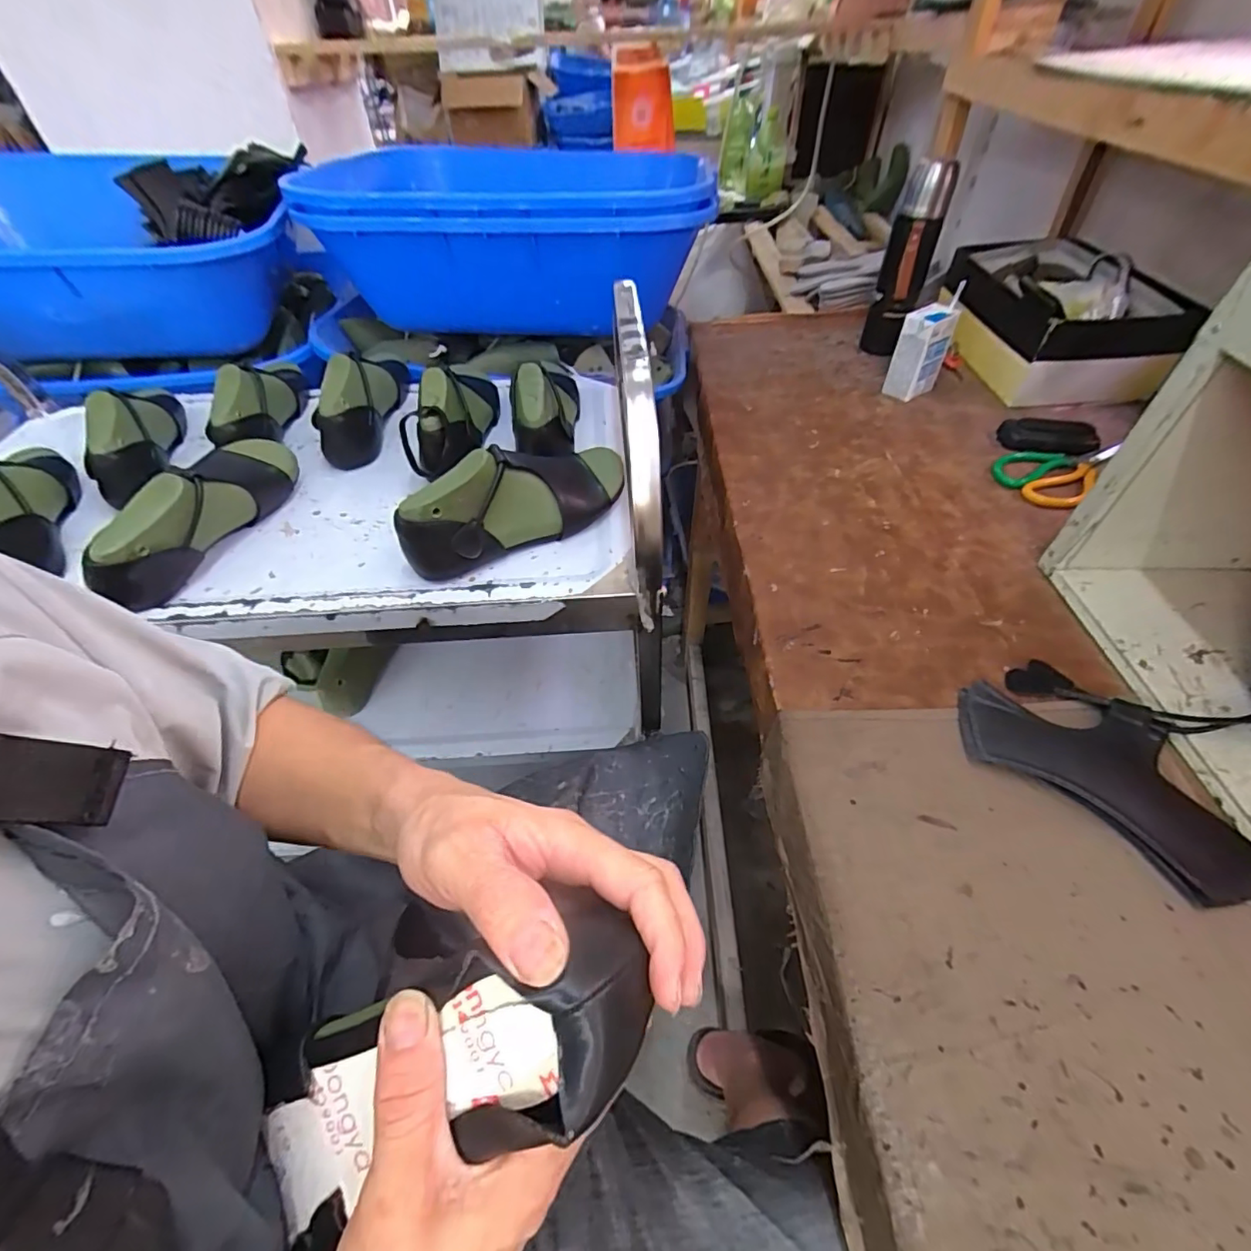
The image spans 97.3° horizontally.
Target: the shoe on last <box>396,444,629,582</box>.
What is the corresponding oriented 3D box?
[{"bbox_3d":[-0.099,-0.122,0.530,0.229,0.090,0.071,-35,56,-25],"label":"shoe on last"}]

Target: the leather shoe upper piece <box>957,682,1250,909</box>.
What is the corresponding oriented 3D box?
[{"bbox_3d":[0.353,0.102,0.405,0.194,0.014,0.114,35,60,28],"label":"leather shoe upper piece"}]

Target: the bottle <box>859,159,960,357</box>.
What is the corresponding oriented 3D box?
[{"bbox_3d":[0.404,-0.516,0.799,0.066,0.231,0.071,15,52,16],"label":"bottle"}]

